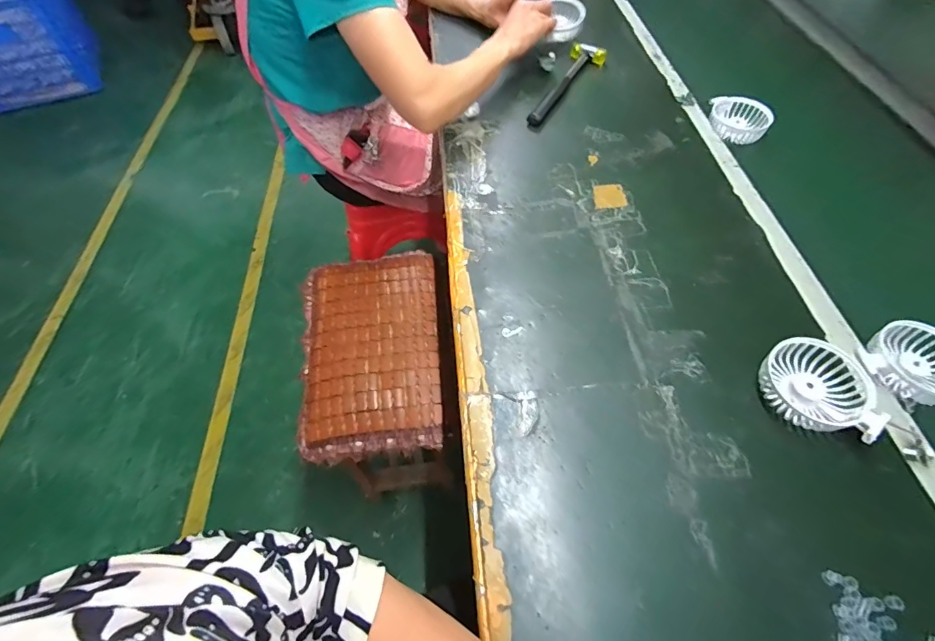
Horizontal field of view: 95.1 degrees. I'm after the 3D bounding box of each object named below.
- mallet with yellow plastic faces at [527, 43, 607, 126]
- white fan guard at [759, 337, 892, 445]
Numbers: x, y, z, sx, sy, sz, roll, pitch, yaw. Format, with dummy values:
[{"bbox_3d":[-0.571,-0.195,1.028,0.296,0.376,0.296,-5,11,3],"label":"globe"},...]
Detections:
[{"bbox_3d":[0.172,-0.406,0.730,0.058,0.025,0.235,24,60,16],"label":"mallet with yellow plastic faces"},{"bbox_3d":[0.344,0.068,0.419,0.084,0.038,0.105,-36,63,-20],"label":"white fan guard"}]

